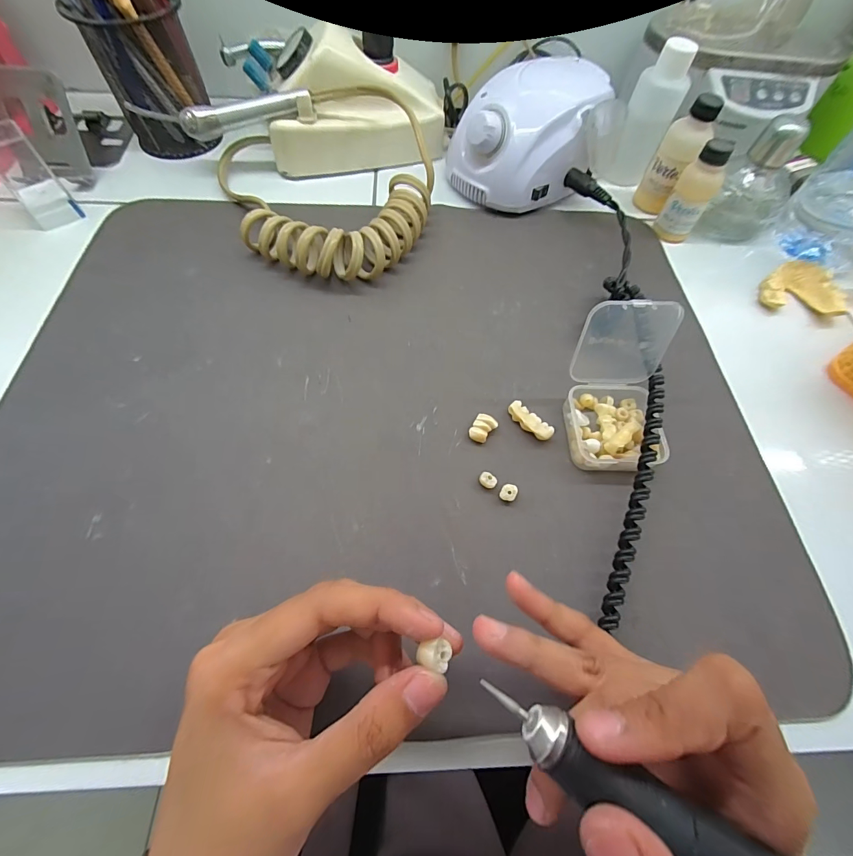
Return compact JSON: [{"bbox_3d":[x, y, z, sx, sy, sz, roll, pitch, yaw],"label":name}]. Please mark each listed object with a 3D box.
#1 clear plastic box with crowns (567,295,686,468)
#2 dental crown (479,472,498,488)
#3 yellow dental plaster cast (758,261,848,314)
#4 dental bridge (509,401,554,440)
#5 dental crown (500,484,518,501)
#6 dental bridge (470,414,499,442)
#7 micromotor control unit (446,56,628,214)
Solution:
[{"bbox_3d":[0.120,-0.020,0.238,0.056,0.062,0.083,2,63,-3],"label":"clear plastic box with crowns"},{"bbox_3d":[0.038,0.031,0.235,0.011,0.004,0.009,28,65,10],"label":"dental crown"},{"bbox_3d":[0.312,-0.110,0.320,0.047,0.021,0.057,-35,71,-19],"label":"yellow dental plaster cast"},{"bbox_3d":[0.067,-0.004,0.255,0.014,0.010,0.033,-35,71,-19],"label":"dental bridge"},{"bbox_3d":[0.049,0.039,0.233,0.010,0.007,0.010,24,64,8],"label":"dental crown"},{"bbox_3d":[0.037,0.001,0.251,0.014,0.006,0.019,27,65,10],"label":"dental bridge"},{"bbox_3d":[0.096,-0.259,0.352,0.146,0.077,0.095,-17,66,-12],"label":"micromotor control unit"}]

